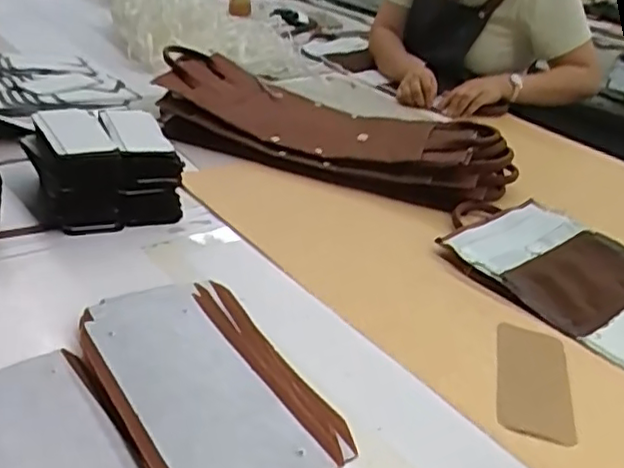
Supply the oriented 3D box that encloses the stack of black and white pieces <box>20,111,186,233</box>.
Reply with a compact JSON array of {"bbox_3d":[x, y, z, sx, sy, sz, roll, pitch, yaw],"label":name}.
[{"bbox_3d":[-0.270,-0.086,0.841,0.161,0.110,0.166,-9,34,-27],"label":"stack of black and white pieces"}]

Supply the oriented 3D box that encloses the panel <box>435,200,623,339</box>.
[{"bbox_3d":[0.319,0.030,0.854,0.255,0.014,0.221,-18,38,-37],"label":"panel"}]

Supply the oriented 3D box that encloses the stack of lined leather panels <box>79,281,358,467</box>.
[{"bbox_3d":[-0.090,0.125,0.567,0.157,0.032,0.266,-15,36,-33],"label":"stack of lined leather panels"}]

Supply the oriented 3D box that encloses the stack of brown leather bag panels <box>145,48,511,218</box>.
[{"bbox_3d":[0.035,-0.186,1.083,0.593,0.096,0.274,15,30,13],"label":"stack of brown leather bag panels"}]

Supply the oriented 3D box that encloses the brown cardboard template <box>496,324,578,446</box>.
[{"bbox_3d":[0.221,0.144,0.650,0.069,0.009,0.157,12,30,8],"label":"brown cardboard template"}]

